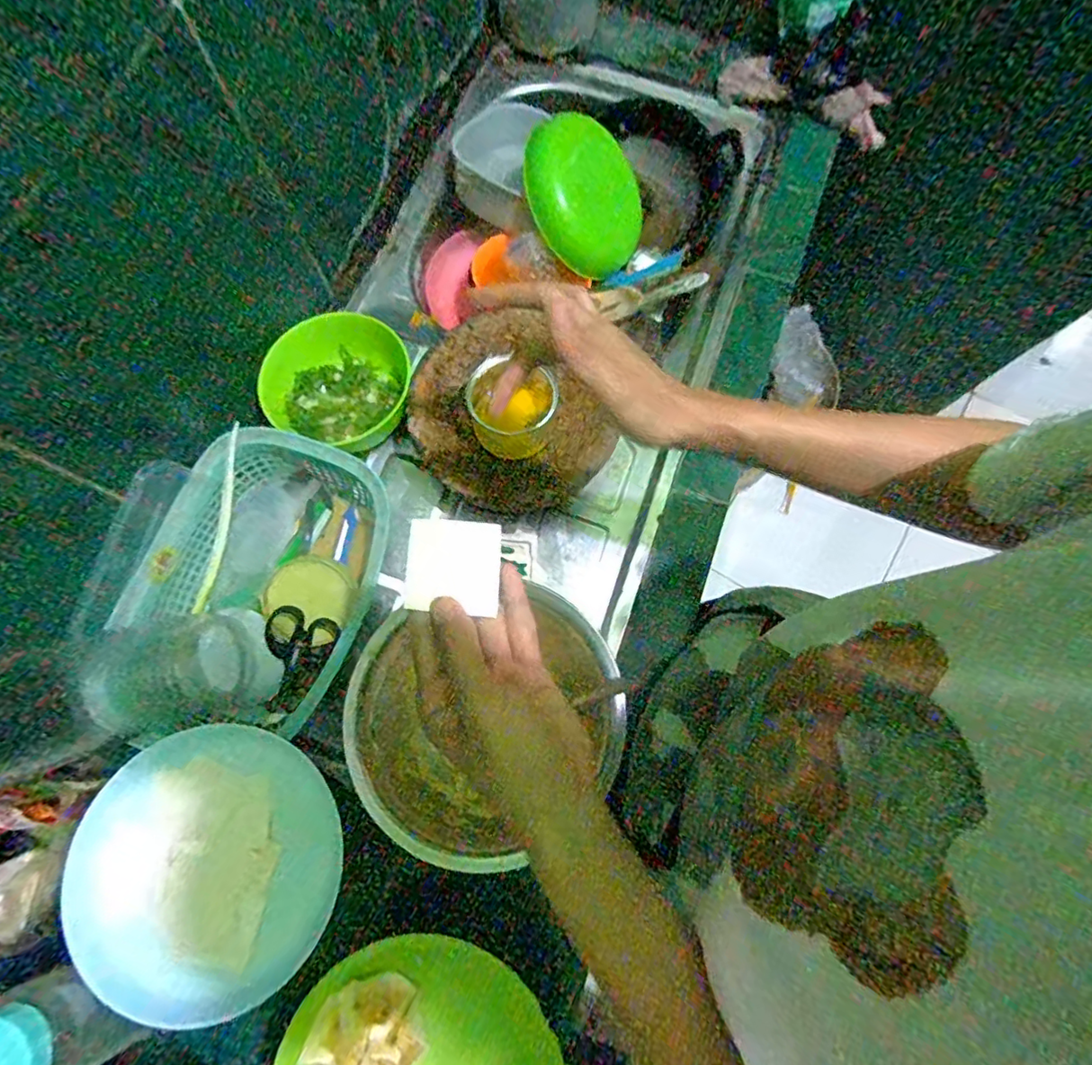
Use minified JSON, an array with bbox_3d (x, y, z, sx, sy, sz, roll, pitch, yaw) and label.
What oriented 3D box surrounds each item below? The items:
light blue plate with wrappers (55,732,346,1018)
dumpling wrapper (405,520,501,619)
[{"bbox_3d":[-0.234,0.233,0.402,0.170,0.042,0.165,0,73,-1],"label":"light blue plate with wrappers"},{"bbox_3d":[-0.050,0.017,0.308,0.048,0.004,0.049,4,73,0],"label":"dumpling wrapper"}]

